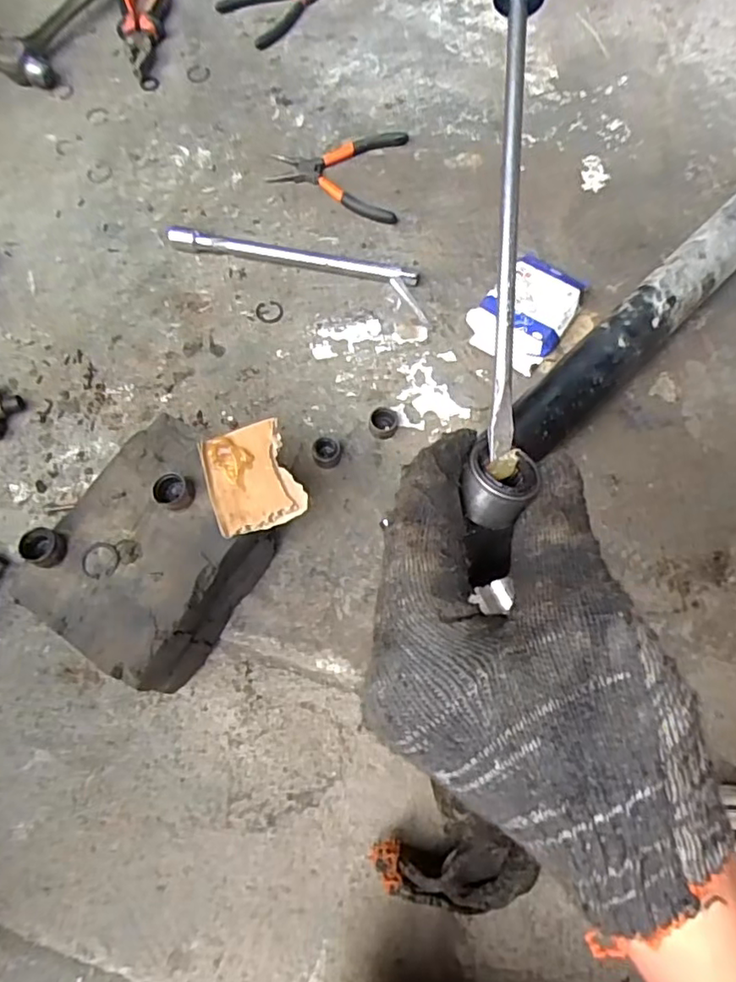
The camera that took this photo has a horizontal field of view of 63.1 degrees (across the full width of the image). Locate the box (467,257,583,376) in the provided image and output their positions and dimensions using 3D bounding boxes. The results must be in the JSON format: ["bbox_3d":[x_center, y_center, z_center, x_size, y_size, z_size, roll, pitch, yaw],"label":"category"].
[{"bbox_3d":[0.150,-0.168,0.565,0.079,0.032,0.106,41,76,14],"label":"box"}]

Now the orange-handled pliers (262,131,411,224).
[{"bbox_3d":[-0.034,-0.327,0.614,0.133,0.006,0.109,5,70,3],"label":"orange-handled pliers"}]

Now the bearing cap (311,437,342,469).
[{"bbox_3d":[-0.036,-0.035,0.523,0.025,0.019,0.027,0,70,1],"label":"bearing cap"}]

